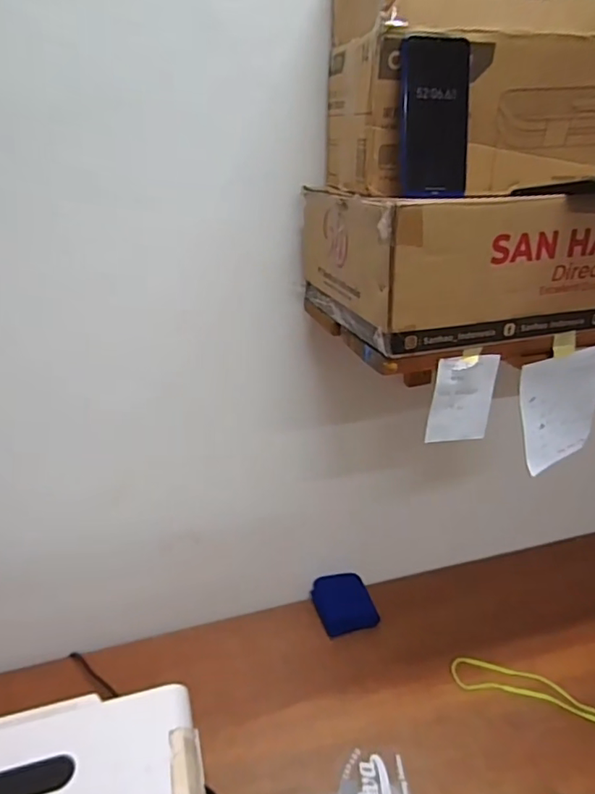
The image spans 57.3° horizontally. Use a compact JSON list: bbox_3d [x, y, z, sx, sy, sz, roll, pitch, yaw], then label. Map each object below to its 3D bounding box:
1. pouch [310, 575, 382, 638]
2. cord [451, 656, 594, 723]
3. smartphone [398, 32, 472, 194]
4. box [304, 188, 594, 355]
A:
[{"bbox_3d":[0.093,0.413,1.094,0.110,0.029,0.124,-10,29,-13],"label":"pouch"},{"bbox_3d":[0.426,0.503,0.927,0.304,0.012,0.098,2,29,9],"label":"cord"},{"bbox_3d":[0.146,-0.290,0.571,0.074,0.151,0.012,-8,17,-13],"label":"smartphone"},{"bbox_3d":[0.345,-0.205,0.705,0.626,0.149,0.272,-8,29,-10],"label":"box"}]

